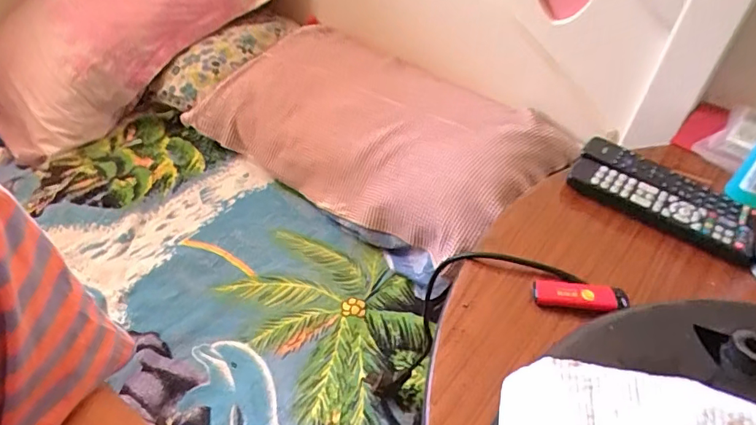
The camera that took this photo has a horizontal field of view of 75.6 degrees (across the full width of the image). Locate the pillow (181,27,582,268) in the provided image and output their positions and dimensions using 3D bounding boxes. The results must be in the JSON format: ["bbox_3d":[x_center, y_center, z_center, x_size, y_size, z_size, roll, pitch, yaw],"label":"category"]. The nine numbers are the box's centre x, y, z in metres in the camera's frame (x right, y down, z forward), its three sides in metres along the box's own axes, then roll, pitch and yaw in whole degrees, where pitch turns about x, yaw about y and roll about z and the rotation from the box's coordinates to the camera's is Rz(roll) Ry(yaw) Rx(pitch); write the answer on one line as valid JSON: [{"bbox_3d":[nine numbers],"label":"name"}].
[{"bbox_3d":[-0.031,-0.163,0.912,0.683,0.120,0.333,28,80,27],"label":"pillow"}]

